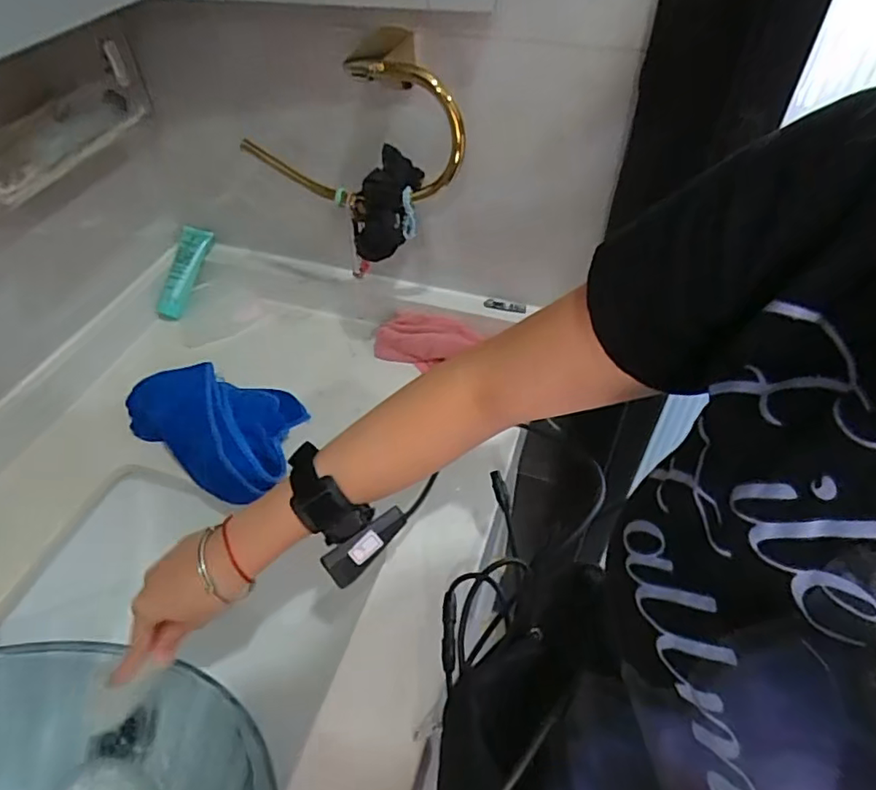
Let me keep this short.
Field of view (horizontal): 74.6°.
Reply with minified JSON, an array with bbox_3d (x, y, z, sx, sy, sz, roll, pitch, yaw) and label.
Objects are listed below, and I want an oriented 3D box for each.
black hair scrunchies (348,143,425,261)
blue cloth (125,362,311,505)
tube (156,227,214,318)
[{"bbox_3d":[-0.050,-0.178,0.537,0.062,0.080,0.058,2,48,3],"label":"black hair scrunchies"},{"bbox_3d":[-0.235,0.031,0.594,0.173,0.049,0.130,6,49,6],"label":"blue cloth"},{"bbox_3d":[-0.330,-0.156,0.741,0.036,0.025,0.122,20,88,18],"label":"tube"}]

